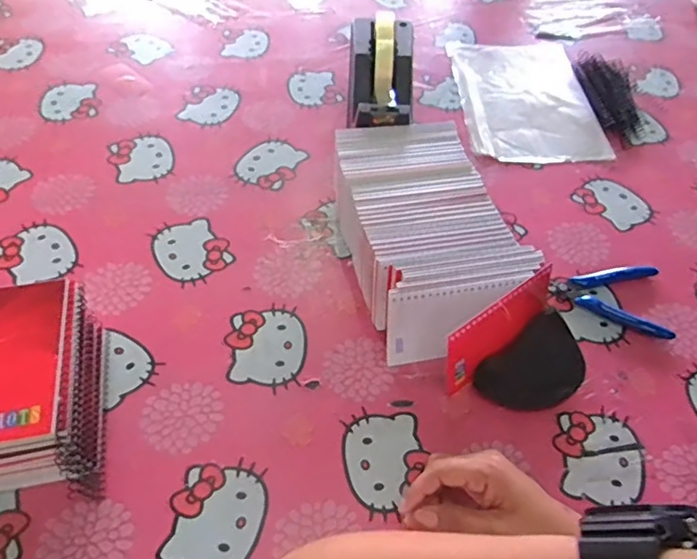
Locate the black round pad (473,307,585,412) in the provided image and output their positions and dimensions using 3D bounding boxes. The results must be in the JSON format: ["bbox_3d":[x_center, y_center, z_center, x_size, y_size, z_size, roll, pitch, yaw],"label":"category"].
[{"bbox_3d":[0.169,0.081,0.493,0.098,0.011,0.068,-40,80,-3],"label":"black round pad"}]

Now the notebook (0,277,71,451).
[{"bbox_3d":[-0.252,0.059,0.401,0.079,0.015,0.128,-9,54,-10],"label":"notebook"}]

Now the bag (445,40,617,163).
[{"bbox_3d":[0.242,-0.257,0.760,0.173,0.014,0.262,1,55,-3],"label":"bag"}]

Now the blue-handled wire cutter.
[{"bbox_3d":[0.265,0.018,0.557,0.109,0.014,0.081,8,55,2],"label":"blue-handled wire cutter"}]

